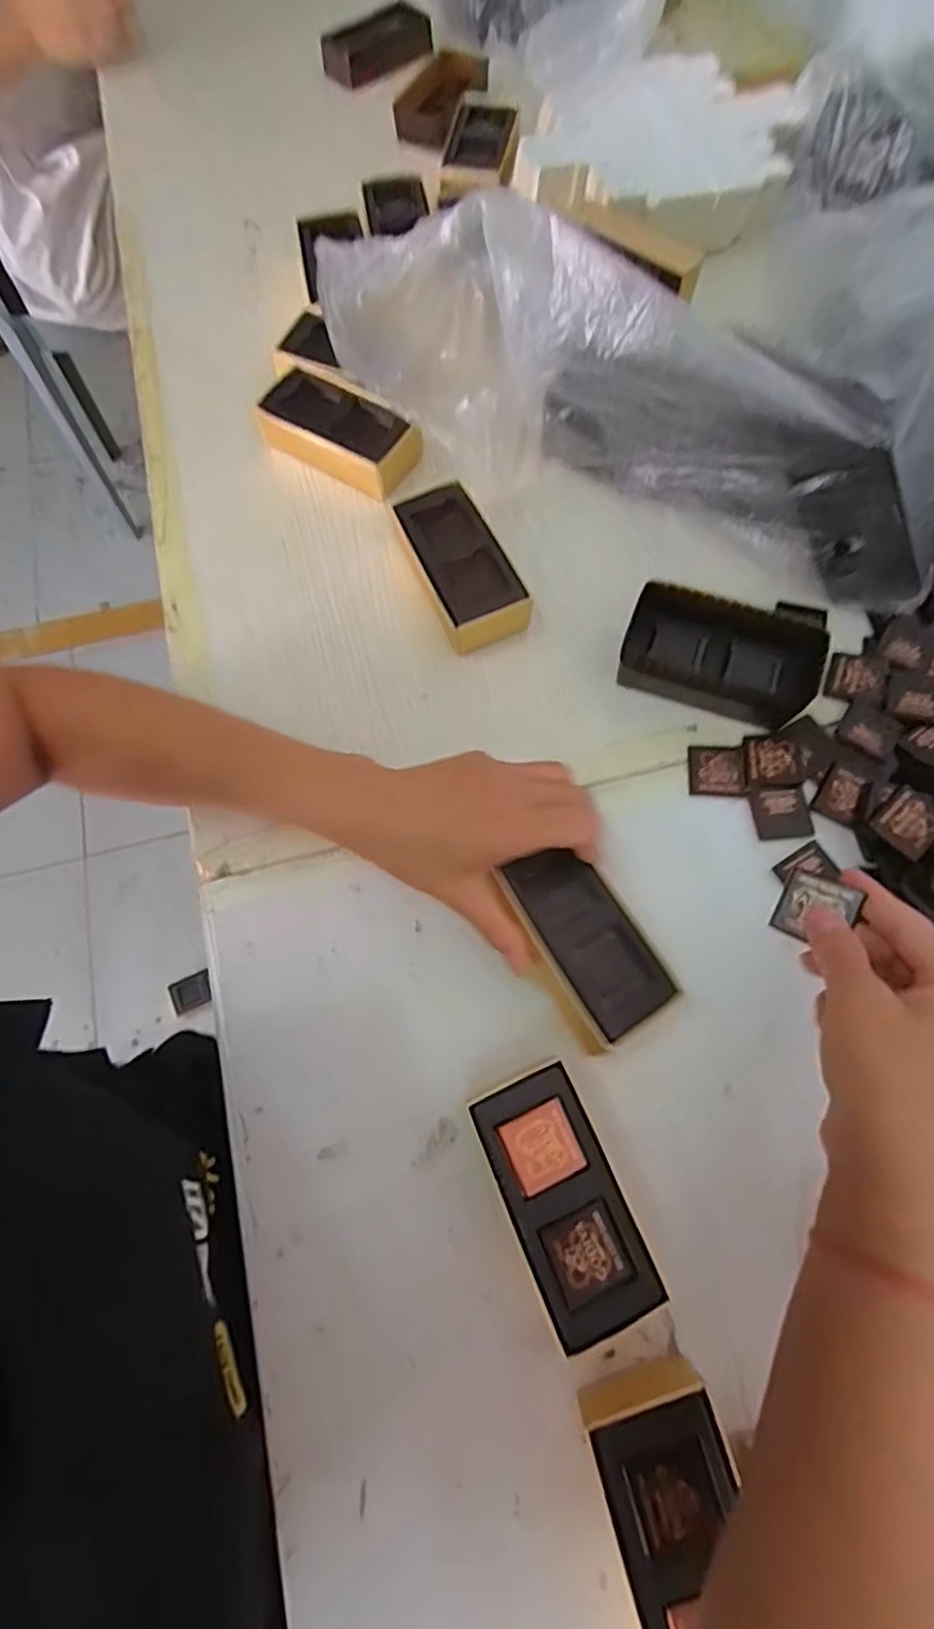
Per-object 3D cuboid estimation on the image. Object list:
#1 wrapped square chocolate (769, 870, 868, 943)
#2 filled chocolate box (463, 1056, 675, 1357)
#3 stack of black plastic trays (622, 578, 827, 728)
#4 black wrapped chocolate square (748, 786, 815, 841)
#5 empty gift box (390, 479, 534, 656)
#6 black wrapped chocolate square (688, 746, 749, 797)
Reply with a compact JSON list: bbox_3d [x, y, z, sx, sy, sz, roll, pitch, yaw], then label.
[{"bbox_3d":[0.171,0.047,0.311,0.033,0.004,0.032,25,89,37],"label":"wrapped square chocolate"},{"bbox_3d":[0.046,0.186,0.315,0.055,0.033,0.112,-24,73,-7],"label":"filled chocolate box"},{"bbox_3d":[0.155,-0.096,0.394,0.115,0.040,0.063,18,73,7],"label":"stack of black plastic trays"},{"bbox_3d":[0.191,0.000,0.387,0.033,0.006,0.031,-9,72,-2],"label":"black wrapped chocolate square"},{"bbox_3d":[-0.005,-0.171,0.432,0.056,0.036,0.115,-20,73,-5],"label":"empty gift box"},{"bbox_3d":[0.156,-0.027,0.396,0.034,0.005,0.033,1,72,2],"label":"black wrapped chocolate square"}]

